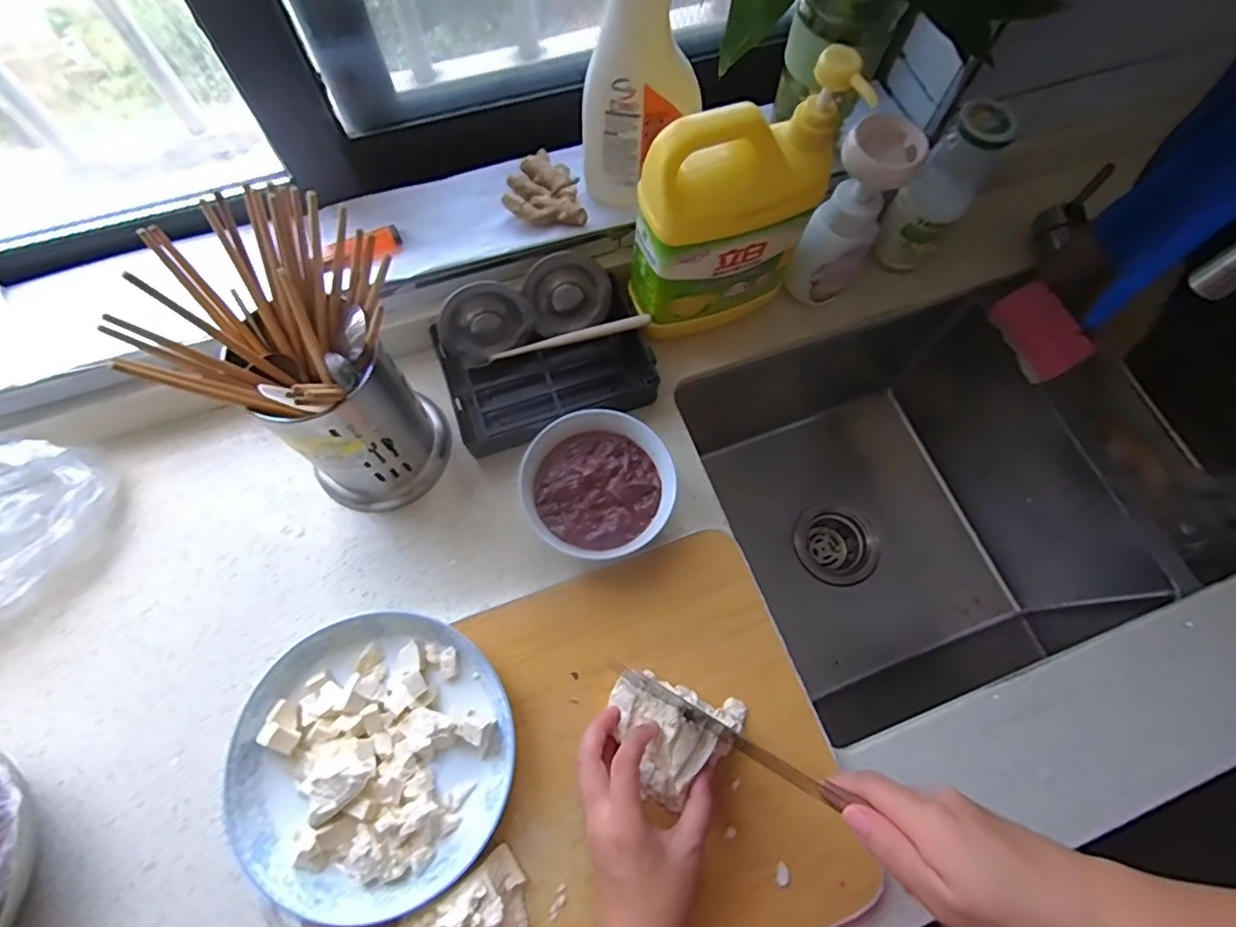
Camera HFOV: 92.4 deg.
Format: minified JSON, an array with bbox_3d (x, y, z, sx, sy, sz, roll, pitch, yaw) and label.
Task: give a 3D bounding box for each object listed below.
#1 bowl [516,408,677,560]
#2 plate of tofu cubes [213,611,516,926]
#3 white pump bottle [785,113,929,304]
[{"bbox_3d":[-0.017,0.022,0.502,0.119,0.053,0.120,0,71,-1],"label":"bowl"},{"bbox_3d":[-0.176,0.208,0.429,0.194,0.057,0.184,0,71,-1],"label":"plate of tofu cubes"},{"bbox_3d":[0.208,-0.219,0.537,0.063,0.158,0.070,28,73,8],"label":"white pump bottle"}]

